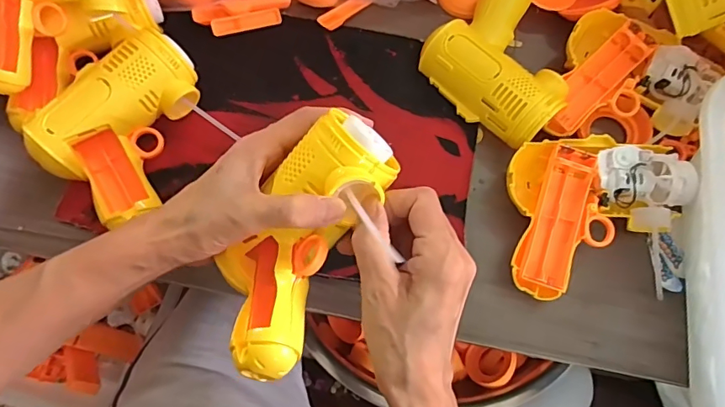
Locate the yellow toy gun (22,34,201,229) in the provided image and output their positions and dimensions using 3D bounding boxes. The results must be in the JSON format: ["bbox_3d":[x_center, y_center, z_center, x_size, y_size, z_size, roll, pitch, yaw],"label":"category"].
[{"bbox_3d":[-0.188,-0.067,0.376,0.095,0.050,0.140,28,74,7],"label":"yellow toy gun"}]

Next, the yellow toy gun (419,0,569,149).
[{"bbox_3d":[0.128,-0.127,0.416,0.123,0.037,0.120,43,76,11],"label":"yellow toy gun"}]

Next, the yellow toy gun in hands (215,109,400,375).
[{"bbox_3d":[-0.038,0.017,0.287,0.070,0.052,0.155,26,85,6],"label":"yellow toy gun in hands"}]

